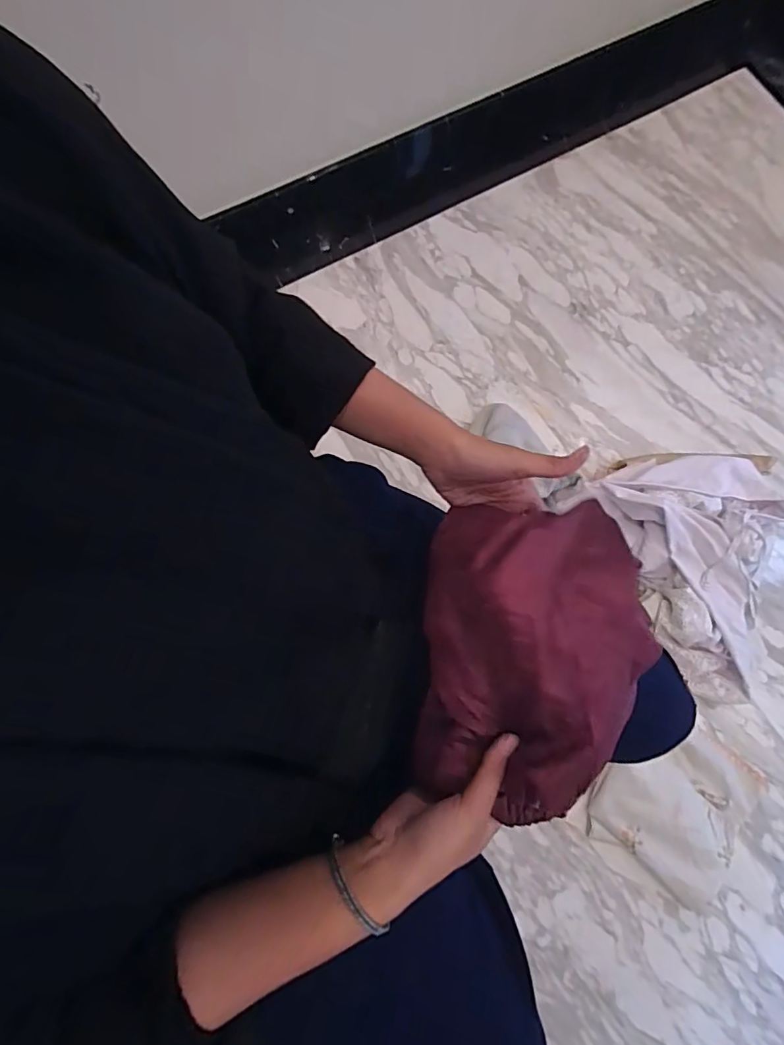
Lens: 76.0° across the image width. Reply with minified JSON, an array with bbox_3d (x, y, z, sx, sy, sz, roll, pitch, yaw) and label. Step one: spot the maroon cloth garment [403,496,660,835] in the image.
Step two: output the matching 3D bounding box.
[{"bbox_3d":[0.103,0.100,0.379,0.153,0.078,0.221,5,75,0],"label":"maroon cloth garment"}]

